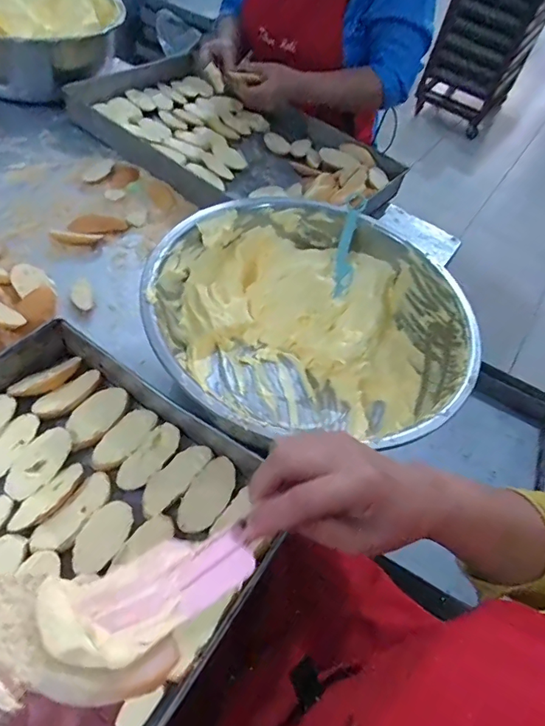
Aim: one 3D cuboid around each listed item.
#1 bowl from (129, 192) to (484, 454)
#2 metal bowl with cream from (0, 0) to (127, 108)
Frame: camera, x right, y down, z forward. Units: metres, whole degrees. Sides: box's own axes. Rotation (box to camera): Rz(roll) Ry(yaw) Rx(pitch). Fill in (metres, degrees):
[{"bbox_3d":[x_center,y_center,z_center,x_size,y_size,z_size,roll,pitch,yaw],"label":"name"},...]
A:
[{"bbox_3d":[0.045,-0.039,0.597,0.361,0.161,0.357,6,52,-7],"label":"bowl"},{"bbox_3d":[-0.487,-0.667,0.939,0.293,0.166,0.265,12,51,-2],"label":"metal bowl with cream"}]

